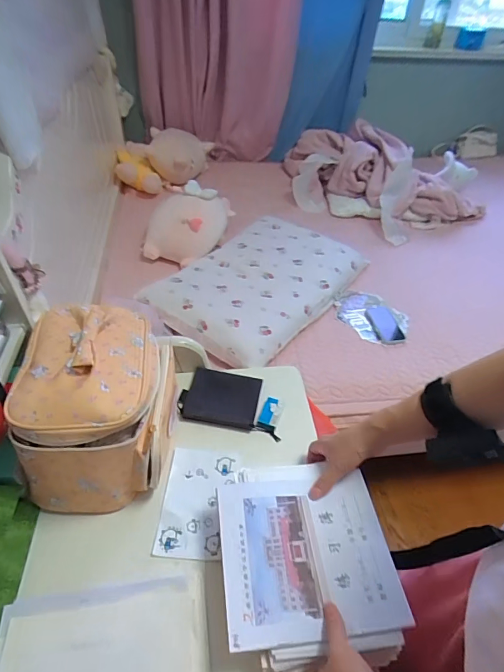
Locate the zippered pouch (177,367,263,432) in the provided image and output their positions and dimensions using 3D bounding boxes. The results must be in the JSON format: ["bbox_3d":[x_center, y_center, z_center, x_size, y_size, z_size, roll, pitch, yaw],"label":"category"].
[{"bbox_3d":[-0.054,0.106,0.681,0.127,0.014,0.107,8,45,5],"label":"zippered pouch"}]

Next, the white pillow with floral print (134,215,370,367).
[{"bbox_3d":[0.033,-0.170,1.278,0.431,0.133,0.659,30,51,25],"label":"white pillow with floral print"}]

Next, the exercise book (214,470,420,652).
[{"bbox_3d":[0.061,0.244,0.460,0.186,0.013,0.169,-4,45,-7],"label":"exercise book"}]

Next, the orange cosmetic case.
[{"bbox_3d":[-0.203,0.082,0.561,0.186,0.188,0.246,-4,45,-7],"label":"orange cosmetic case"}]

